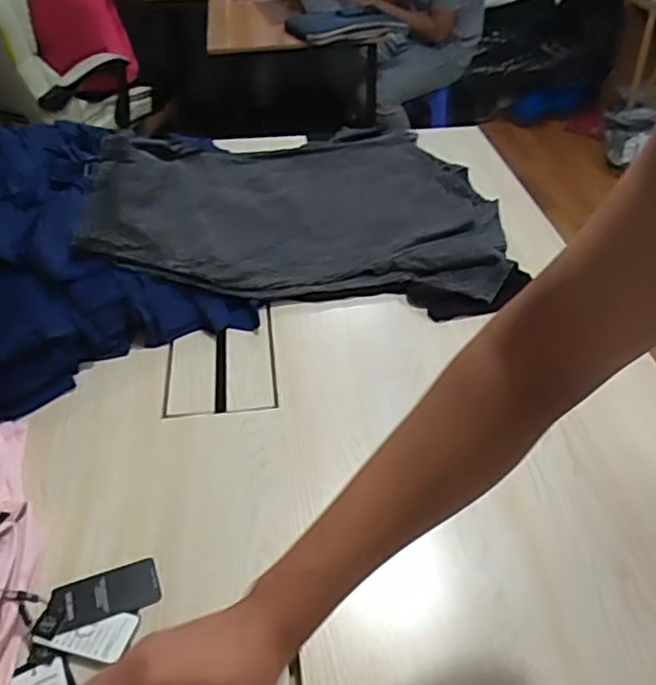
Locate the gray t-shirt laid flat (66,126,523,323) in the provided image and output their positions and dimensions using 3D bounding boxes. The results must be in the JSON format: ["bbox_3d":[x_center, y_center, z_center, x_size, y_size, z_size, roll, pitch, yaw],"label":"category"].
[{"bbox_3d":[-0.030,-0.278,1.135,0.678,0.134,0.605,3,42,0],"label":"gray t-shirt laid flat"}]

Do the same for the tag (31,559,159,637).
[{"bbox_3d":[-0.224,0.249,0.610,0.111,0.006,0.051,-14,45,-17],"label":"tag"}]

